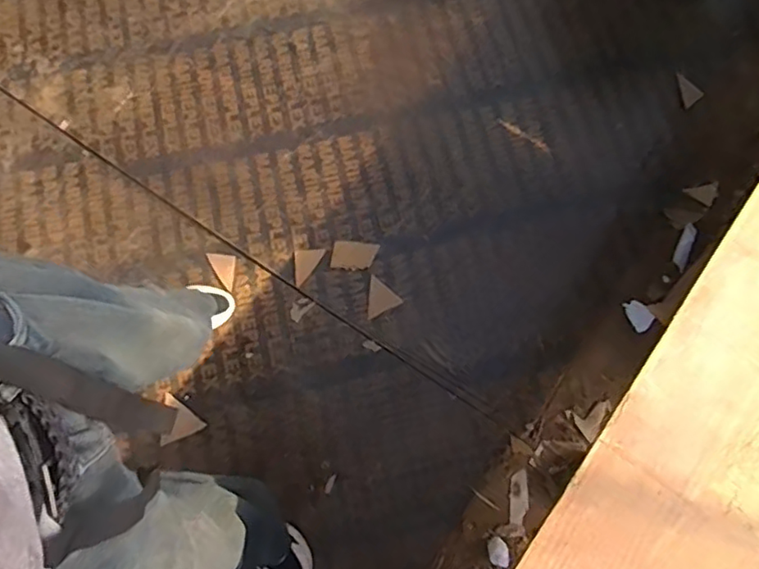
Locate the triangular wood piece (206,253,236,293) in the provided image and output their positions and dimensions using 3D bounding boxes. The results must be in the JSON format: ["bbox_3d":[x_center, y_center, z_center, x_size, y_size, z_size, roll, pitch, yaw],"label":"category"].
[{"bbox_3d":[-0.355,-0.038,1.400,0.053,0.004,0.104,-32,73,-15],"label":"triangular wood piece"}]

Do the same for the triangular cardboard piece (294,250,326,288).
[{"bbox_3d":[-0.160,-0.040,1.397,0.071,0.006,0.085,-6,74,-2],"label":"triangular cardboard piece"}]

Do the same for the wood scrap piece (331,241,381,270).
[{"bbox_3d":[-0.058,-0.066,1.400,0.103,0.007,0.068,5,74,1],"label":"wood scrap piece"}]

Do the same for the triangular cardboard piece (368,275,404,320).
[{"bbox_3d":[-0.005,0.037,1.367,0.083,0.006,0.078,41,78,11],"label":"triangular cardboard piece"}]

